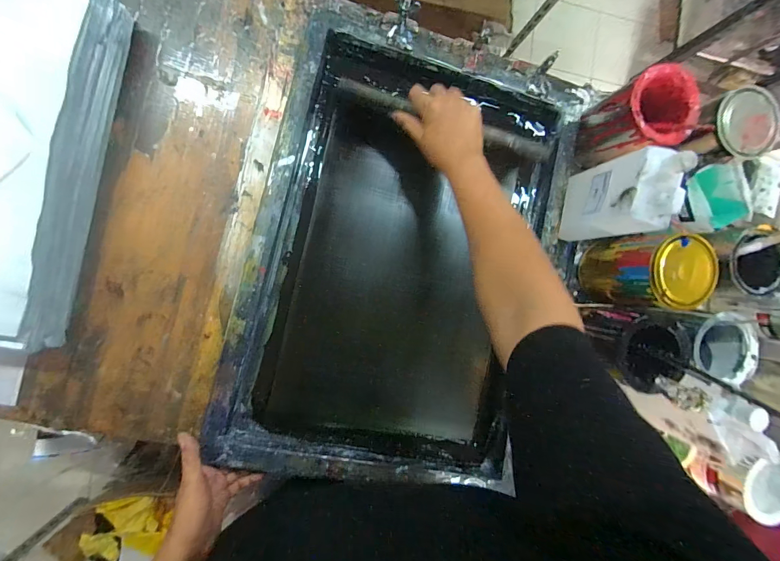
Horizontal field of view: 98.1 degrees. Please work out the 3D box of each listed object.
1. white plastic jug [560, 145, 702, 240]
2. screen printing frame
[{"bbox_3d":[0.325,-0.115,0.479,0.060,0.171,0.104,12,89,-10],"label":"white plastic jug"},{"bbox_3d":[0.030,-0.036,0.517,0.430,0.090,0.637,13,89,-10],"label":"screen printing frame"}]

